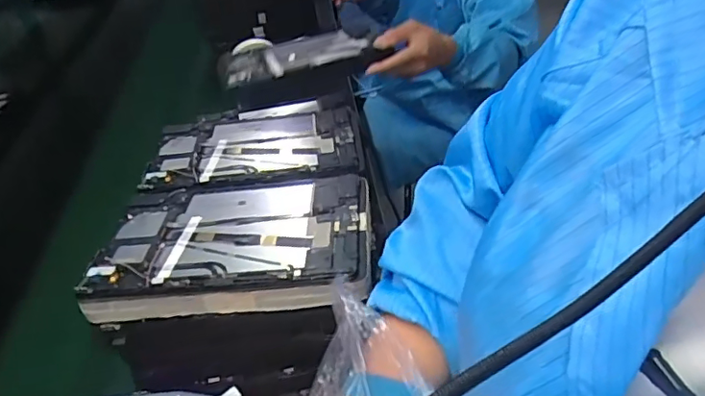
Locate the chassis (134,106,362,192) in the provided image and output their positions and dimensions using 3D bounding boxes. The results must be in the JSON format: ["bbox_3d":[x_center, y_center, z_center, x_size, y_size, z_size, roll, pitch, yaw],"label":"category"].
[{"bbox_3d":[-0.114,-0.062,0.640,0.241,0.014,0.153,-5,32,1],"label":"chassis"}]

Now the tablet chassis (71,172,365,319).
[{"bbox_3d":[-0.106,0.035,0.509,0.242,0.025,0.163,-6,33,5],"label":"tablet chassis"}]

